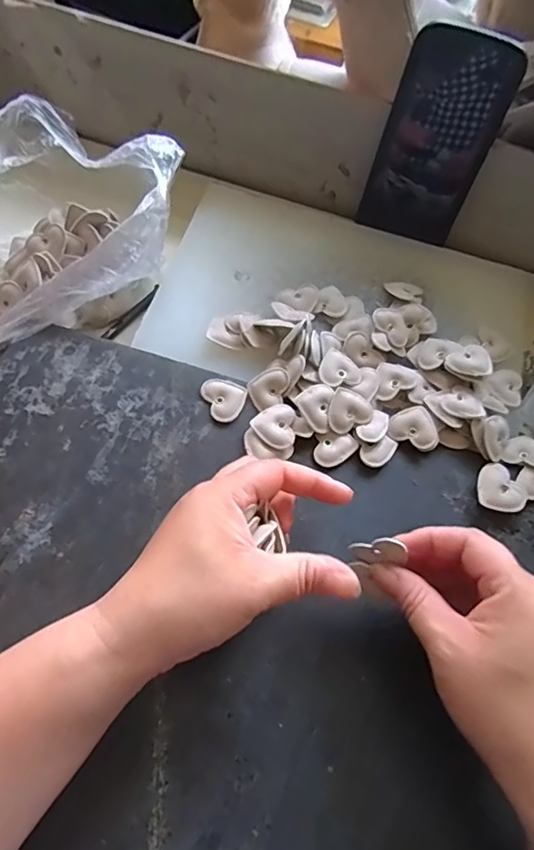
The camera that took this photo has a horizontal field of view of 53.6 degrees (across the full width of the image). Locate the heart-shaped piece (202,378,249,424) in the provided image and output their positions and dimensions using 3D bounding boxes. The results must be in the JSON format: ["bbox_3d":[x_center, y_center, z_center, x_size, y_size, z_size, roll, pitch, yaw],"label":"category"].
[{"bbox_3d":[-0.032,-0.018,0.374,0.031,0.006,0.030,1,64,-3],"label":"heart-shaped piece"}]

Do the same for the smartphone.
[{"bbox_3d":[0.136,-0.228,0.430,0.082,0.154,0.014,20,50,3],"label":"smartphone"}]

